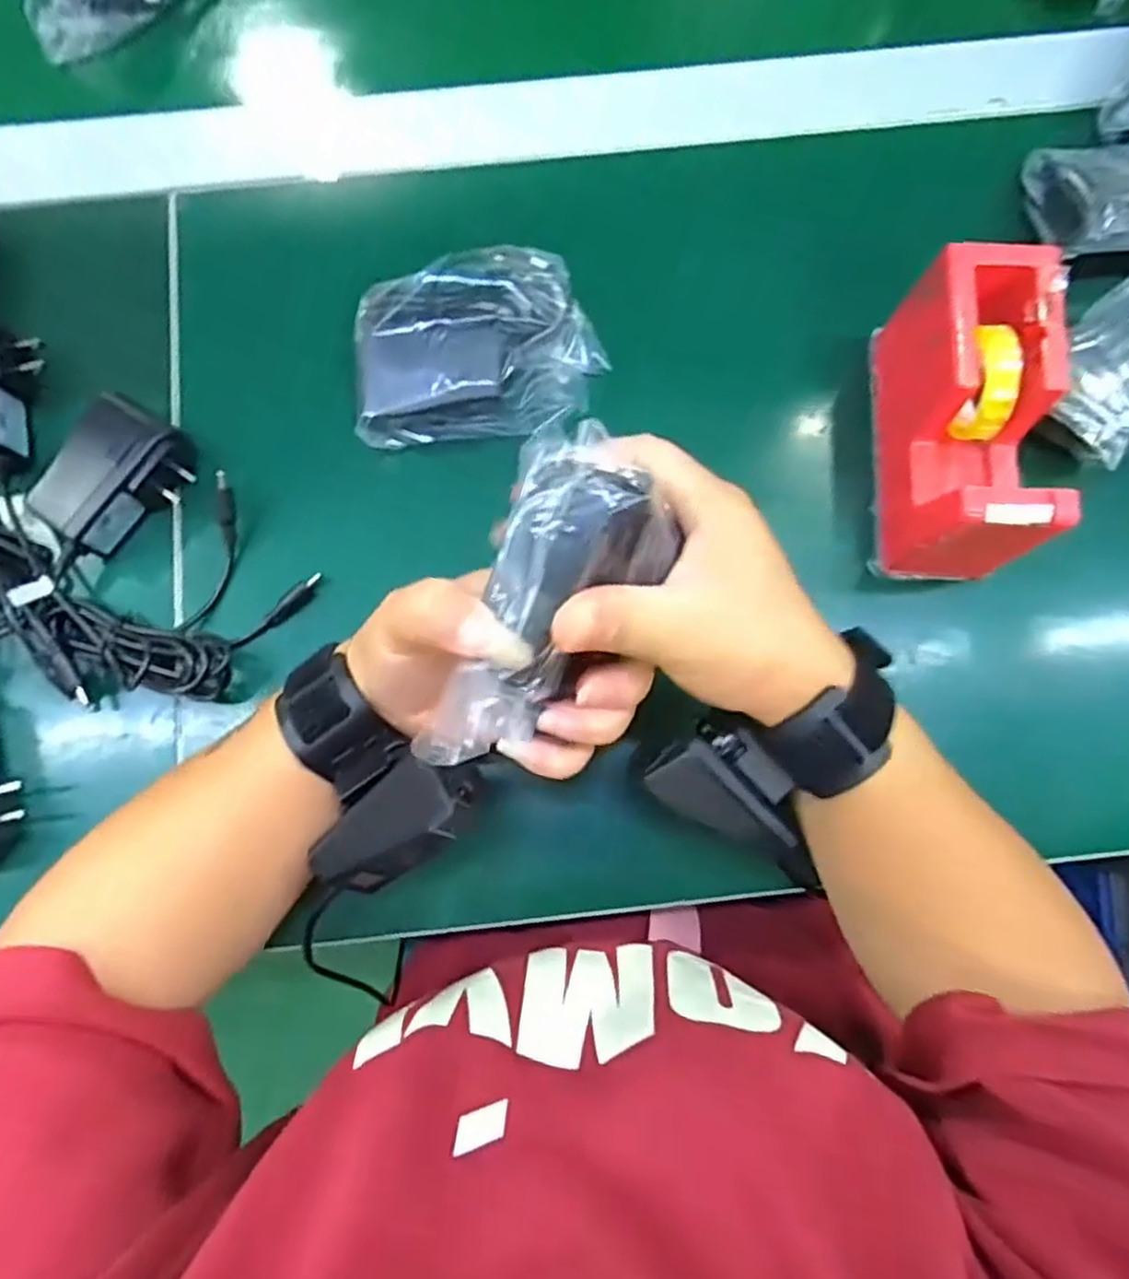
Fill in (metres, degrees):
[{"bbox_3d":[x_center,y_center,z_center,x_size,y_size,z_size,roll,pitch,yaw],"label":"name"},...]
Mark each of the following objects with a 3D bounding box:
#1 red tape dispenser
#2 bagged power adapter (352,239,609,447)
[{"bbox_3d":[0.181,-0.097,0.337,0.052,0.083,0.131,2,76,-1],"label":"red tape dispenser"},{"bbox_3d":[-0.043,-0.143,0.360,0.122,0.041,0.075,-14,76,-5],"label":"bagged power adapter"}]

